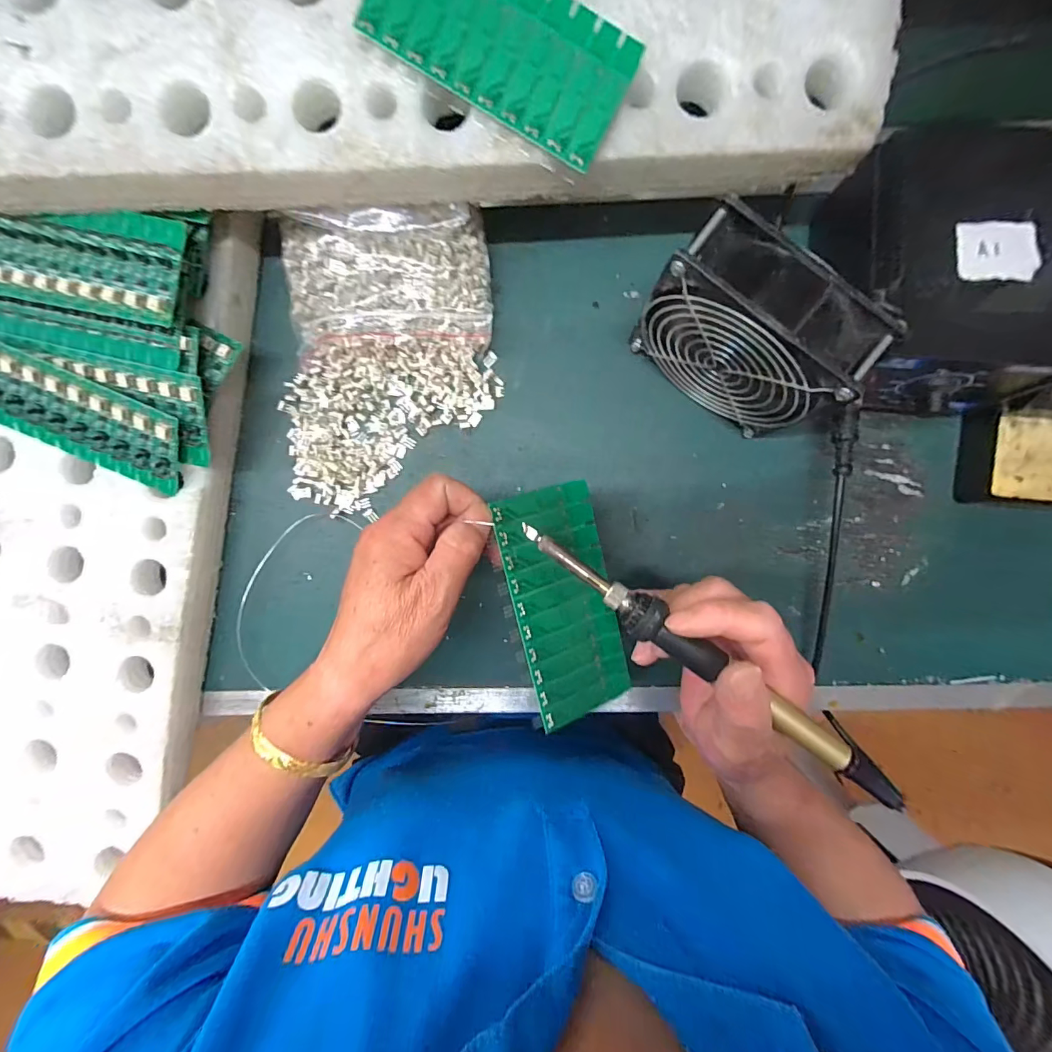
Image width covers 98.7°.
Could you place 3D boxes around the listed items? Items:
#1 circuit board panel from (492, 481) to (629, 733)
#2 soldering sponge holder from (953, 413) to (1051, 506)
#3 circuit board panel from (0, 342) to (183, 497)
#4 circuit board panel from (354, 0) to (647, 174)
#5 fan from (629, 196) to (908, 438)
[{"bbox_3d":[0.024,0.046,0.268,0.063,0.004,0.135,-17,99,-22],"label":"circuit board panel"},{"bbox_3d":[0.351,-0.047,0.319,0.074,0.028,0.063,2,92,1],"label":"soldering sponge holder"},{"bbox_3d":[-0.298,-0.071,0.299,0.134,0.007,0.061,23,121,-6],"label":"circuit board panel"},{"bbox_3d":[-0.013,-0.251,0.233,0.137,0.004,0.061,29,103,-4],"label":"circuit board panel"},{"bbox_3d":[0.130,-0.113,0.280,0.118,0.120,0.049,36,92,-1],"label":"fan"}]

